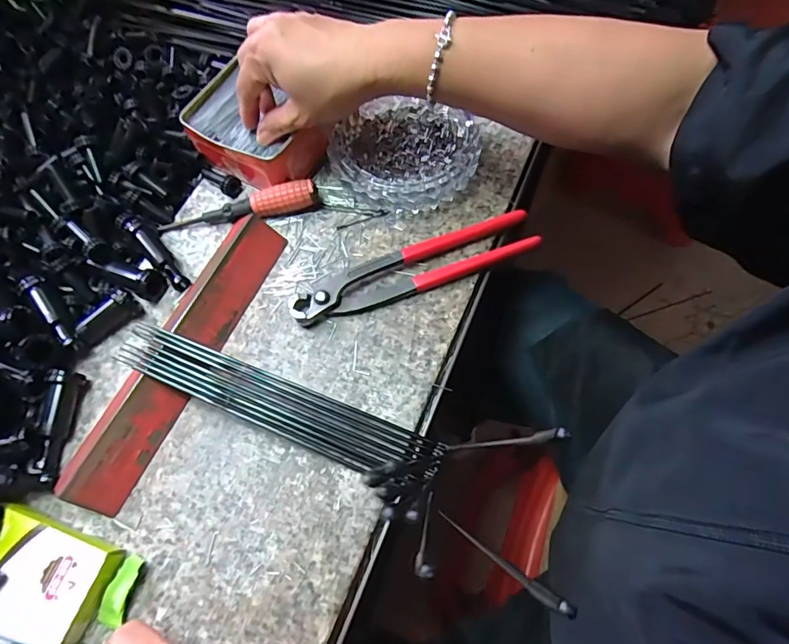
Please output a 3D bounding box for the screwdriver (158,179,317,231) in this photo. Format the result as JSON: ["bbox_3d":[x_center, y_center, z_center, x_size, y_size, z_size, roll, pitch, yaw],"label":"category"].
[{"bbox_3d":[-0.128,-0.093,0.392,0.131,0.018,0.018,-12,69,9],"label":"screwdriver"}]

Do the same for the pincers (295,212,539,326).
[{"bbox_3d":[0.015,-0.043,0.371,0.194,0.020,0.039,-18,67,-7],"label":"pincers"}]

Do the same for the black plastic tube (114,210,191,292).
[{"bbox_3d":[-0.193,-0.060,0.378,0.016,0.017,0.086,-43,72,-16],"label":"black plastic tube"}]

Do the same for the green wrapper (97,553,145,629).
[{"bbox_3d":[-0.169,0.164,0.293,0.016,0.009,0.037,10,67,6],"label":"green wrapper"}]

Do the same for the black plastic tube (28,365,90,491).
[{"bbox_3d":[-0.236,0.071,0.324,0.025,0.020,0.075,6,66,4],"label":"black plastic tube"}]

